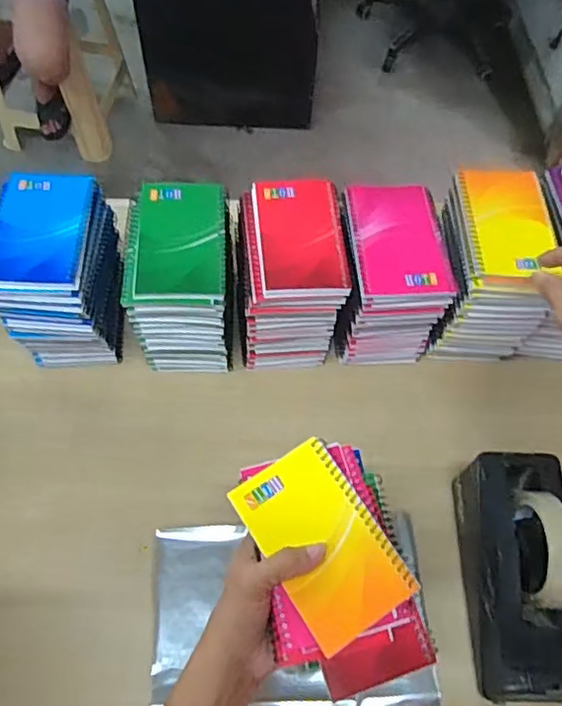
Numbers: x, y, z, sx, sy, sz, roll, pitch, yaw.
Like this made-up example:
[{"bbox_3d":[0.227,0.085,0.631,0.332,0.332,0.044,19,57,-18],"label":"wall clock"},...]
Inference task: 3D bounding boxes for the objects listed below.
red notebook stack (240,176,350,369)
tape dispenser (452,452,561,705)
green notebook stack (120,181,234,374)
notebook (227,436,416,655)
[{"bbox_3d":[0.008,-0.072,0.612,0.098,0.167,0.134,-3,61,-4],"label":"red notebook stack"},{"bbox_3d":[0.214,0.196,0.514,0.078,0.121,0.203,1,61,-2],"label":"tape dispenser"},{"bbox_3d":[-0.100,-0.061,0.608,0.093,0.185,0.132,-1,61,-3],"label":"green notebook stack"},{"bbox_3d":[0.030,0.134,0.417,0.081,0.008,0.129,-28,66,-16],"label":"notebook"}]

